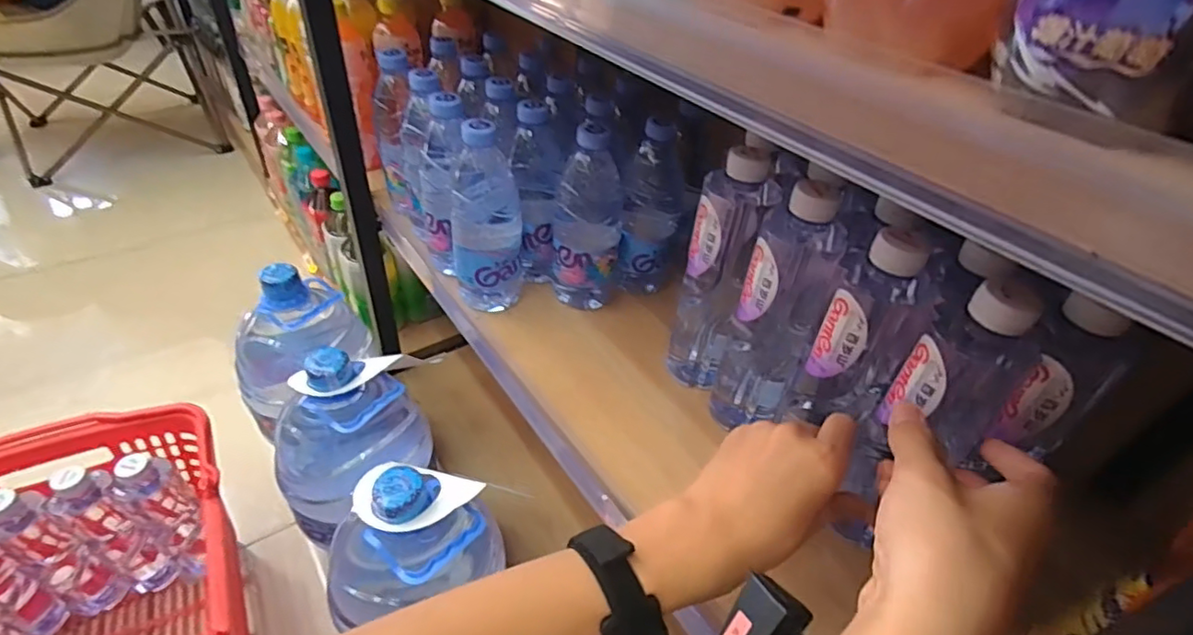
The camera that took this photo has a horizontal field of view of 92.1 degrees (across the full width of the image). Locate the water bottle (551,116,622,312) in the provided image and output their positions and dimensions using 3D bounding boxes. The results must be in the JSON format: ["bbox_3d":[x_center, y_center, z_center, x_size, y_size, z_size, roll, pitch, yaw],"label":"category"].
[{"bbox_3d":[-0.010,-0.097,0.595,0.068,0.197,0.058,3,41,-3],"label":"water bottle"}]

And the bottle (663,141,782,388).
[{"bbox_3d":[0.103,-0.029,0.500,0.055,0.230,0.055,13,41,8],"label":"bottle"}]

